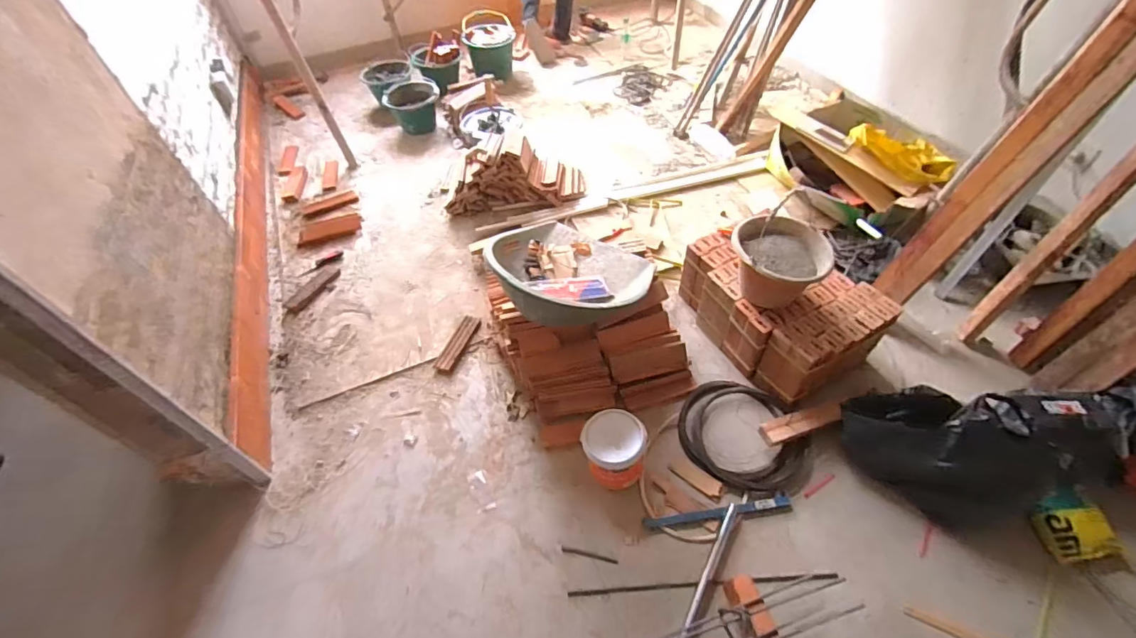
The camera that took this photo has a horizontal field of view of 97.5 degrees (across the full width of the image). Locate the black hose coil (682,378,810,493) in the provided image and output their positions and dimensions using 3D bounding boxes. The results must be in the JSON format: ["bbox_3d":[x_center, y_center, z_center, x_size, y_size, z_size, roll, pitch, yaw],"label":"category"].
[{"bbox_3d":[0.481,0.309,1.377,0.325,0.051,0.325,-2,53,3],"label":"black hose coil"}]

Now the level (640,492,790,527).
[{"bbox_3d":[0.384,0.490,1.262,0.375,0.026,0.035,-8,53,-2],"label":"level"}]

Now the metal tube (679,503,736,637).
[{"bbox_3d":[0.325,0.602,1.167,0.028,0.025,0.361,22,58,19],"label":"metal tube"}]

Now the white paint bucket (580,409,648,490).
[{"bbox_3d":[0.124,0.344,1.302,0.151,0.161,0.166,-2,53,3],"label":"white paint bucket"}]

